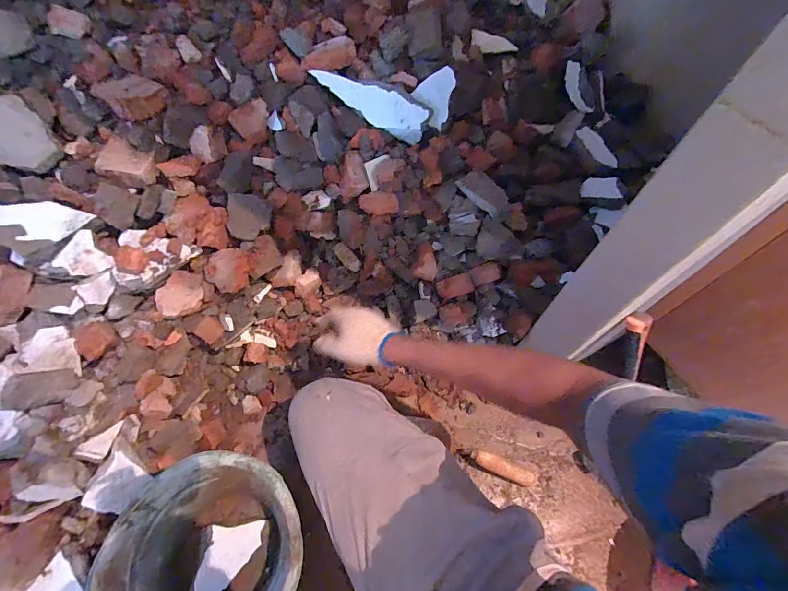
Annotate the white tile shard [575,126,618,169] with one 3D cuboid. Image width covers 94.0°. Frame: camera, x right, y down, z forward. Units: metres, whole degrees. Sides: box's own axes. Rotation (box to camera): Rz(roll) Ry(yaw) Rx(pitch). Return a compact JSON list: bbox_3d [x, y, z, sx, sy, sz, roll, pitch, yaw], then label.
[{"bbox_3d":[0.459,-0.333,0.826,0.035,0.016,0.112,-36,87,23],"label":"white tile shard"}]

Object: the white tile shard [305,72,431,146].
[{"bbox_3d":[-0.048,-0.401,0.763,0.240,0.072,0.011,21,21,-12],"label":"white tile shard"}]

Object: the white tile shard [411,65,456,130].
[{"bbox_3d":[0.098,-0.420,0.781,0.093,0.094,0.005,55,40,-17],"label":"white tile shard"}]

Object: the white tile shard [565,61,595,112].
[{"bbox_3d":[0.460,-0.520,0.922,0.036,0.026,0.129,-21,96,-15],"label":"white tile shard"}]

